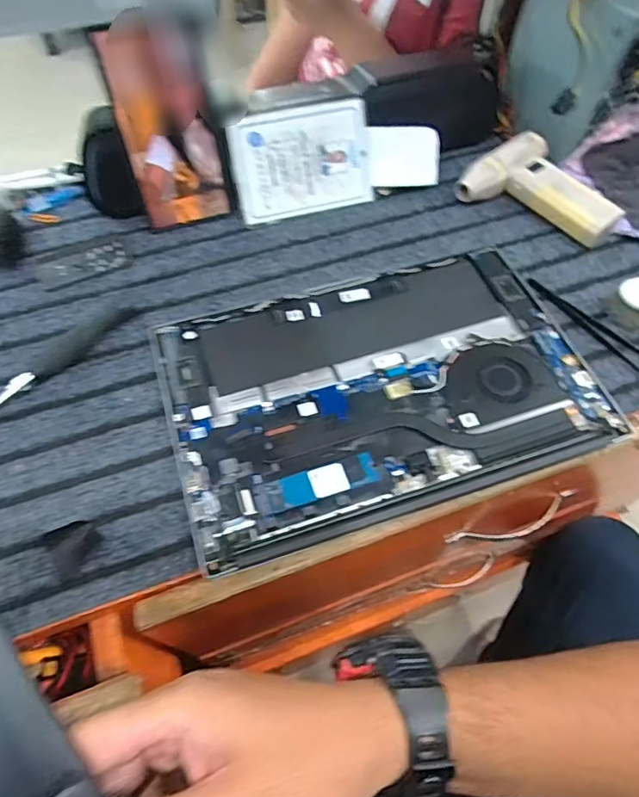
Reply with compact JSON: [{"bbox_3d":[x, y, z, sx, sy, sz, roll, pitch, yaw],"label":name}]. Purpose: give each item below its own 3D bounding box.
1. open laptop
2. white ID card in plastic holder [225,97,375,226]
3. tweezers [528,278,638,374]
[{"bbox_3d":[0.045,-0.013,0.409,0.315,0.014,0.208,-16,60,-10],"label":"open laptop"},{"bbox_3d":[-0.015,-0.229,0.503,0.134,0.093,0.005,-16,26,-9],"label":"white ID card in plastic holder"},{"bbox_3d":[0.235,-0.063,0.445,0.021,0.010,0.132,-35,65,-20],"label":"tweezers"}]

